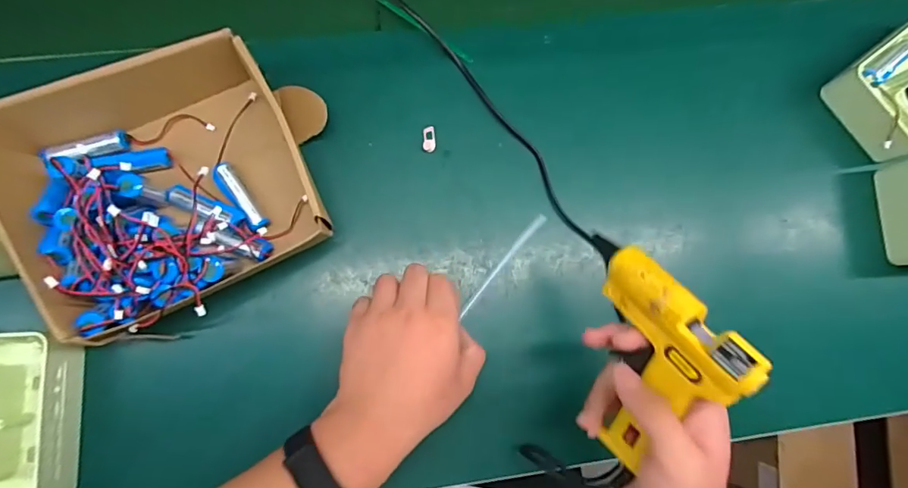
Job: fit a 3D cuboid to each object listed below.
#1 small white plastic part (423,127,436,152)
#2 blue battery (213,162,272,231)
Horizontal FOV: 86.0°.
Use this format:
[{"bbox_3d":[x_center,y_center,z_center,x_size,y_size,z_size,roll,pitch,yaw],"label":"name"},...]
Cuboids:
[{"bbox_3d":[-0.023,-0.101,0.472,0.012,0.006,0.025,2,83,-7],"label":"small white plastic part"},{"bbox_3d":[-0.192,-0.041,0.438,0.017,0.015,0.070,-35,88,-9],"label":"blue battery"}]

